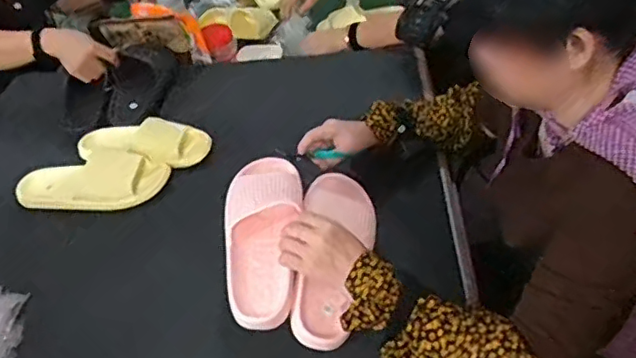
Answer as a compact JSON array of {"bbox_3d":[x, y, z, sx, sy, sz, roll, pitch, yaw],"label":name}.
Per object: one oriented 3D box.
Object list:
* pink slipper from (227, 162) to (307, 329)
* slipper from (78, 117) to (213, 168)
[{"bbox_3d":[-0.073,0.074,0.819,0.107,0.064,0.261,-3,59,6],"label":"pink slipper"},{"bbox_3d":[-0.334,-0.067,1.118,0.248,0.060,0.086,1,41,10],"label":"slipper"}]

